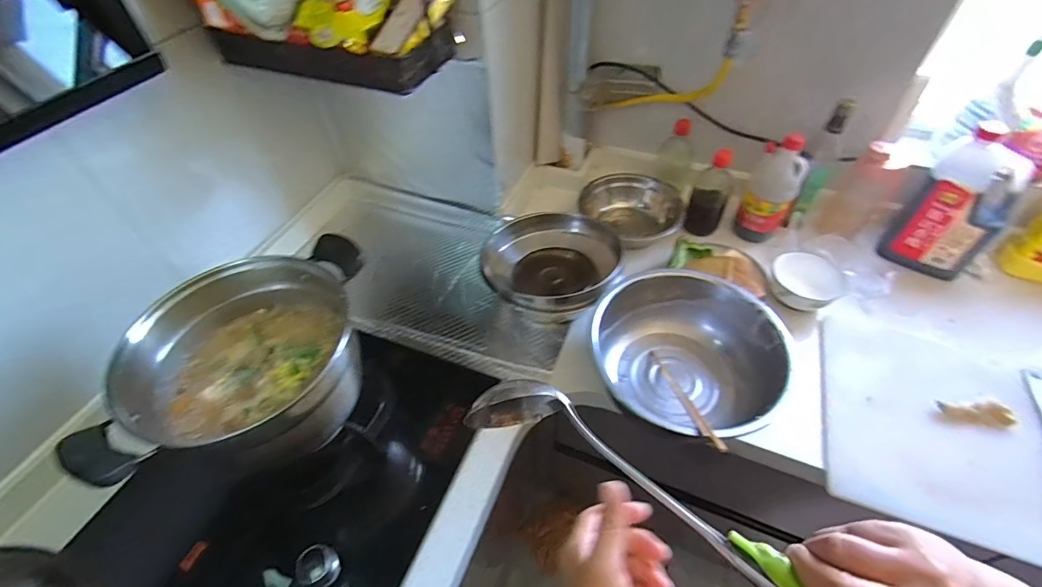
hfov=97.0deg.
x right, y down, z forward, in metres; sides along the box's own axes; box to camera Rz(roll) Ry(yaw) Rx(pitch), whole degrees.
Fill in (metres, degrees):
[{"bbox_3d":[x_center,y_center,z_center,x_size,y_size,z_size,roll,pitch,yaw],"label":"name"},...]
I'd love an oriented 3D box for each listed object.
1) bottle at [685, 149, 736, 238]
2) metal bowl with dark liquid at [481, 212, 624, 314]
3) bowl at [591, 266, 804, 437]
[{"bbox_3d":[0.402,-0.215,0.974,0.077,0.192,0.063,22,54,19],"label":"bottle"},{"bbox_3d":[0.055,-0.049,0.858,0.231,0.104,0.221,-1,50,1],"label":"metal bowl with dark liquid"},{"bbox_3d":[0.250,0.103,0.748,0.288,0.149,0.262,-1,50,1],"label":"bowl"}]

